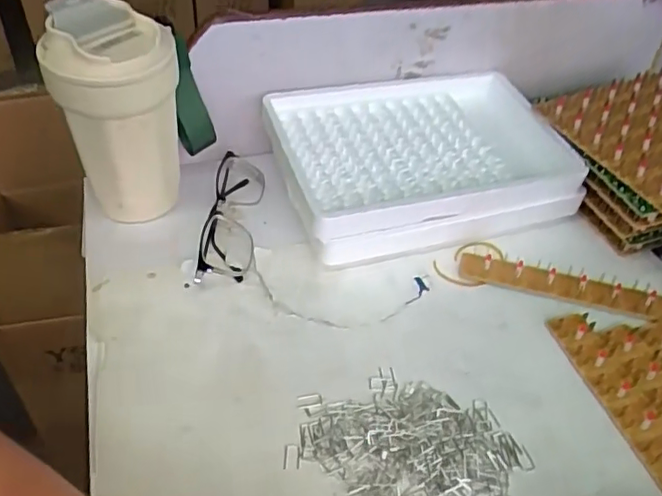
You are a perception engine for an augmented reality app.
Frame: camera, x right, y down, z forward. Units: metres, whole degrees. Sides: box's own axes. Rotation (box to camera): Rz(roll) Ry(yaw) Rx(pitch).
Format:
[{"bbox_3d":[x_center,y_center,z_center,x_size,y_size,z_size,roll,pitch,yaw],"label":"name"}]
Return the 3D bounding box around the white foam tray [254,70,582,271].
[{"bbox_3d":[0.073,-0.077,0.516,0.231,0.059,0.163,-11,45,-15],"label":"white foam tray"}]

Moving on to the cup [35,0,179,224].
[{"bbox_3d":[-0.155,-0.093,0.442,0.081,0.161,0.087,2,44,-2],"label":"cup"}]

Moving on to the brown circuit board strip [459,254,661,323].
[{"bbox_3d":[0.179,0.028,0.451,0.157,0.005,0.031,14,44,11],"label":"brown circuit board strip"}]

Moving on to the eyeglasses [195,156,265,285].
[{"bbox_3d":[-0.080,-0.024,0.477,0.040,0.025,0.139,2,44,-1],"label":"eyeglasses"}]

